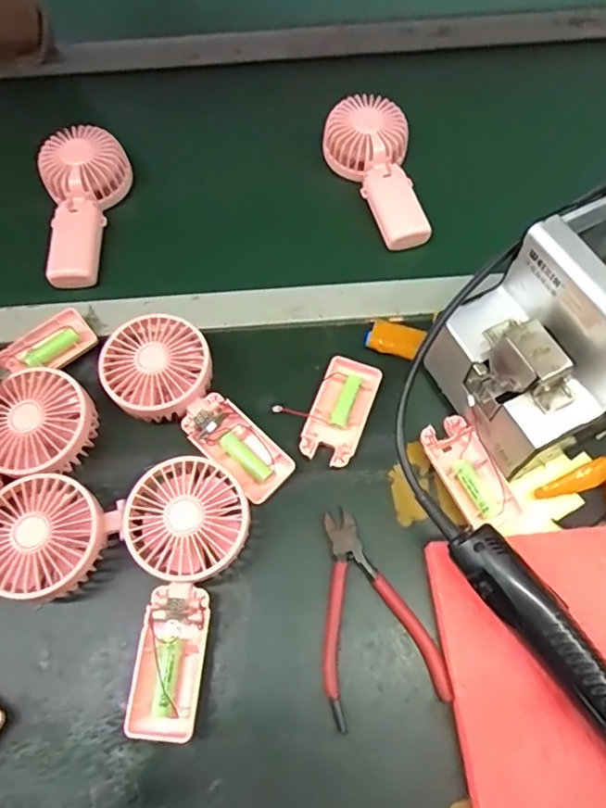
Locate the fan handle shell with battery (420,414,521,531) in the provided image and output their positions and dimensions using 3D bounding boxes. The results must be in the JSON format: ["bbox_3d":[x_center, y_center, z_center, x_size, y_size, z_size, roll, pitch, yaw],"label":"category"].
[{"bbox_3d":[0.134,0.055,0.447,0.044,0.019,0.091,-24,66,-10],"label":"fan handle shell with battery"}]

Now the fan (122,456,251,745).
[{"bbox_3d":[-0.090,0.134,0.405,0.089,0.034,0.188,4,76,4],"label":"fan"}]

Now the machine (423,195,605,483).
[{"bbox_3d":[0.203,-0.051,0.416,0.189,0.141,0.126,-23,66,-9],"label":"machine"}]

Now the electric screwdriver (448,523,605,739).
[{"bbox_3d":[0.185,0.182,0.358,0.037,0.041,0.240,-34,68,-14],"label":"electric screwdriver"}]

